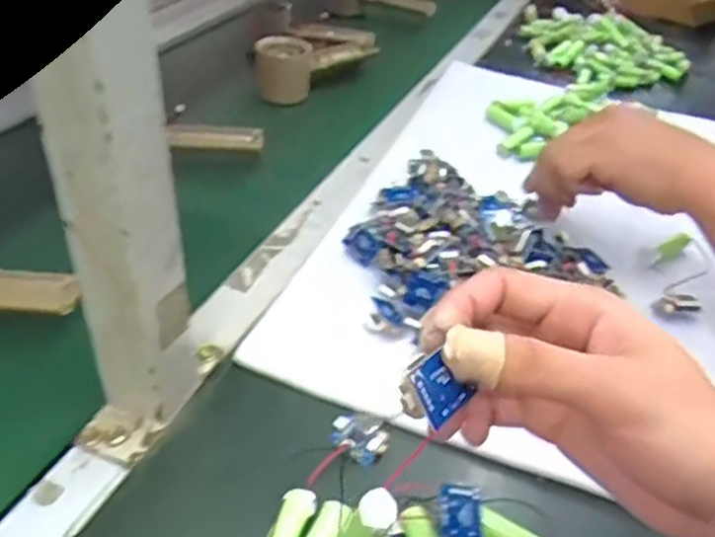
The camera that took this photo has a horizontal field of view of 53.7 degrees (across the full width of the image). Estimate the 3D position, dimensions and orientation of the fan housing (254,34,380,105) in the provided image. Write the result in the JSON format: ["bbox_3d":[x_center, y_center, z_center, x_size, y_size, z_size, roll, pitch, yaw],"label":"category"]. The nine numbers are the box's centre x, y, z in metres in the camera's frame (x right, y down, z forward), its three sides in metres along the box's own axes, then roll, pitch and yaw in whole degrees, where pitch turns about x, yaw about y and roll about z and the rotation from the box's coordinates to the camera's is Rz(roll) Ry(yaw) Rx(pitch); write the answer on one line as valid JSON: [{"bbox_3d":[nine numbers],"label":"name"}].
[{"bbox_3d":[-0.052,-0.233,0.788,0.049,0.058,0.155,32,44,27],"label":"fan housing"}]

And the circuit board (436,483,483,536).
[{"bbox_3d":[0.050,0.120,0.345,0.020,0.009,0.029,5,39,-4],"label":"circuit board"}]

